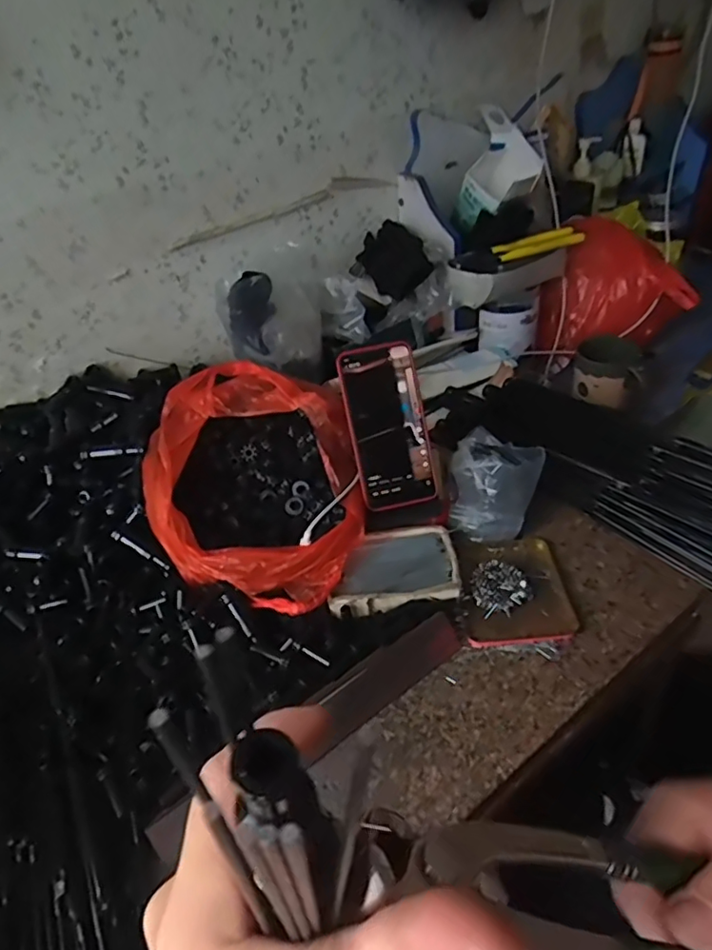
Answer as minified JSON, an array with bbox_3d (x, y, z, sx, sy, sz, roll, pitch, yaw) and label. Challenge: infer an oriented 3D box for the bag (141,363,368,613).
[{"bbox_3d":[-0.100,0.003,0.591,0.242,0.115,0.220,23,46,23],"label":"bag"}]

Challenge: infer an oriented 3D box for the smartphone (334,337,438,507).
[{"bbox_3d":[0.033,-0.049,0.583,0.075,0.163,0.009,-12,5,-1],"label":"smartphone"}]

